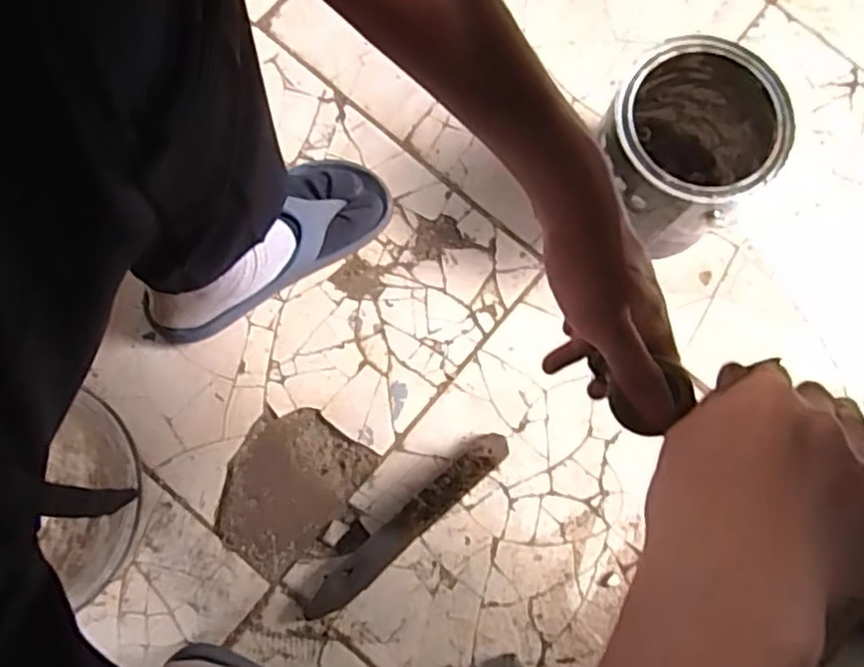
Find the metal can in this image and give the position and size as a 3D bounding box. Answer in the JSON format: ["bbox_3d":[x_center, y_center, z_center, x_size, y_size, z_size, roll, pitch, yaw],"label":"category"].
[{"bbox_3d":[0.231,-0.170,0.656,0.145,0.158,0.160,33,80,6],"label":"metal can"}]

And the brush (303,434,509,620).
[{"bbox_3d":[-0.022,0.177,0.642,0.234,0.042,0.031,-40,81,-8],"label":"brush"}]

